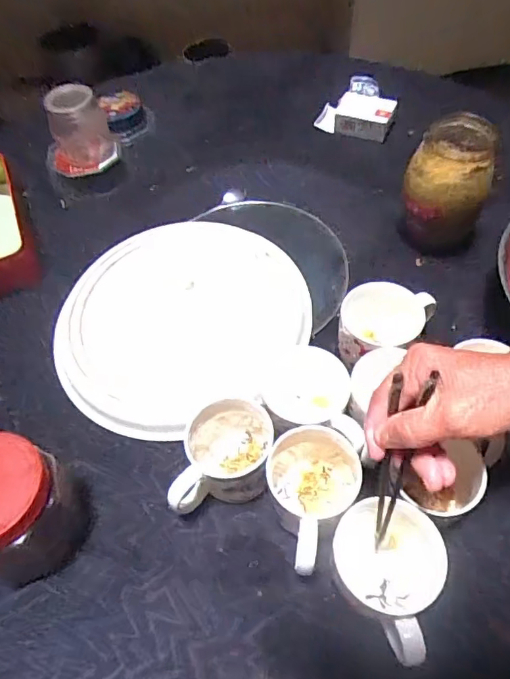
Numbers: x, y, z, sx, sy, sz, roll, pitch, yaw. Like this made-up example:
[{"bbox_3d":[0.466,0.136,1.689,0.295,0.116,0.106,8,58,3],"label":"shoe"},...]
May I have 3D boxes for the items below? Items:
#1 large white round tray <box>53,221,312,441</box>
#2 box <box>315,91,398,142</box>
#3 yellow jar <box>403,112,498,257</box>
[{"bbox_3d":[-0.090,-0.031,0.607,0.309,0.041,0.282,-27,58,-16],"label":"large white round tray"},{"bbox_3d":[0.170,-0.382,0.839,0.126,0.039,0.081,14,57,13],"label":"box"},{"bbox_3d":[0.240,-0.189,0.630,0.098,0.148,0.088,13,56,12],"label":"yellow jar"}]

